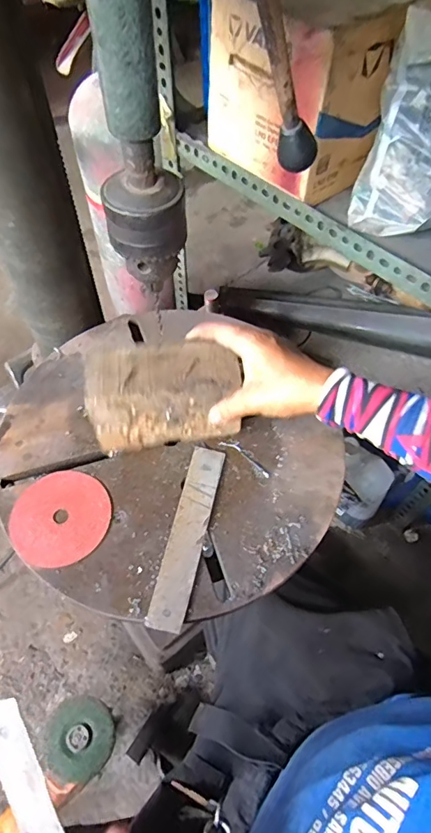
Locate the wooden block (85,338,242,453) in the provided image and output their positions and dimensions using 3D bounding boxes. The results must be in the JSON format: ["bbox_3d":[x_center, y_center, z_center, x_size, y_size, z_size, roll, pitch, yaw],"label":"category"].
[{"bbox_3d":[-0.054,-0.021,0.509,0.150,0.096,0.067,-7,58,-5],"label":"wooden block"}]

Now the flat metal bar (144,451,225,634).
[{"bbox_3d":[-0.026,0.116,0.479,0.035,0.005,0.187,11,58,6],"label":"flat metal bar"}]

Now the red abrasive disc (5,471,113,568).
[{"bbox_3d":[-0.160,0.105,0.491,0.095,0.004,0.100,2,59,-3],"label":"red abrasive disc"}]

